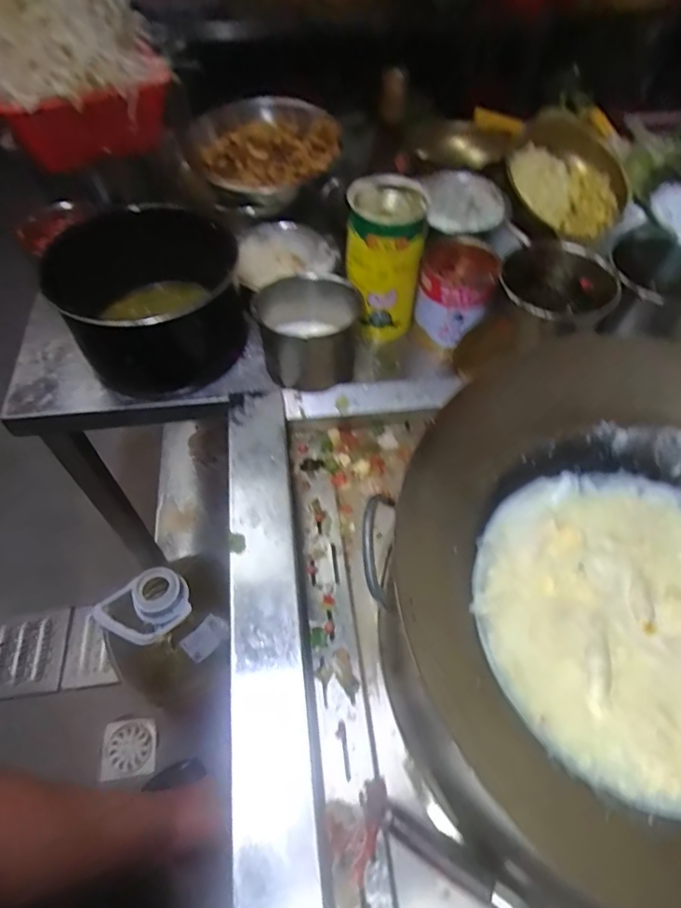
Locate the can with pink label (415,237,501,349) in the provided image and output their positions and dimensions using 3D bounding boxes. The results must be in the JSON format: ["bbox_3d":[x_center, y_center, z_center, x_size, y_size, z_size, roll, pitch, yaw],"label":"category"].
[{"bbox_3d":[0.152,-0.214,0.682,0.096,0.095,0.099,24,58,14],"label":"can with pink label"}]

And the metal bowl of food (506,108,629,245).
[{"bbox_3d":[0.344,-0.412,0.771,0.186,0.060,0.163,34,89,-5],"label":"metal bowl of food"}]

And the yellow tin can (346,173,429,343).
[{"bbox_3d":[0.056,-0.251,0.681,0.094,0.195,0.087,1,56,-1],"label":"yellow tin can"}]

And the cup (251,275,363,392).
[{"bbox_3d":[-0.043,-0.161,0.690,0.132,0.090,0.124,1,56,-1],"label":"cup"}]

